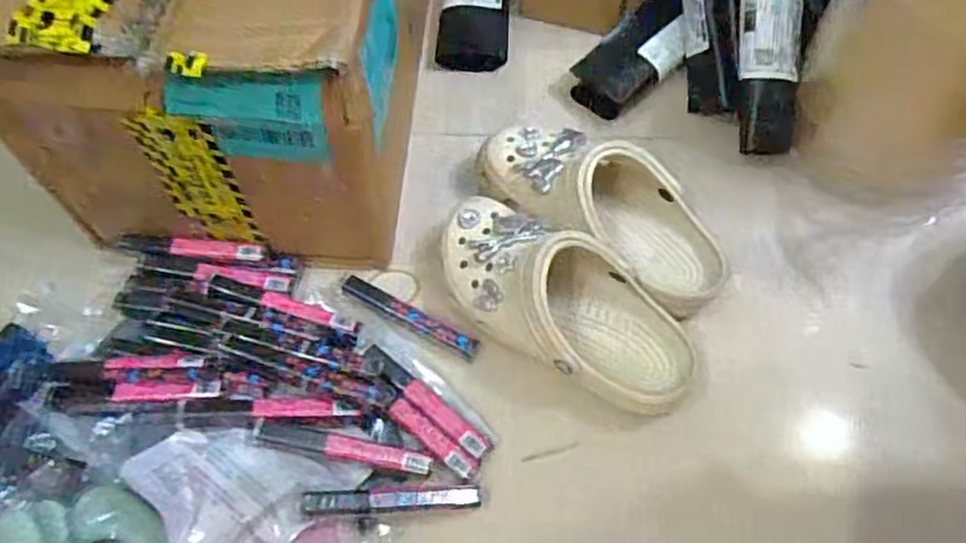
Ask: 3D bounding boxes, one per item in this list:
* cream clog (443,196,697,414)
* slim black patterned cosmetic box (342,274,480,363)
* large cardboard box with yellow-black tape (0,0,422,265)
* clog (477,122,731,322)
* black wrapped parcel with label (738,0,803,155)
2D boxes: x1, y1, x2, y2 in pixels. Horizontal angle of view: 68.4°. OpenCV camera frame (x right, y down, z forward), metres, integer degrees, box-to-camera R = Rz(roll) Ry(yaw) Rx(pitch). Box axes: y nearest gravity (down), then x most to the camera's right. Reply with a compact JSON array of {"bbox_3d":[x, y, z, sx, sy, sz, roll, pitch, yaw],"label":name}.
[{"bbox_3d":[0.062,0.023,0.551,0.222,0.078,0.101,34,65,17],"label":"cream clog"},{"bbox_3d":[-0.060,0.036,0.574,0.121,0.020,0.015,26,63,13],"label":"slim black patterned cosmetic box"},{"bbox_3d":[-0.194,-0.169,0.565,0.257,0.234,0.252,6,61,2],"label":"large cardboard box with yellow-black tape"},{"bbox_3d":[0.103,-0.058,0.595,0.224,0.082,0.102,34,65,16],"label":"clog"},{"bbox_3d":[0.256,-0.210,0.636,0.053,0.039,0.204,-2,98,-3],"label":"black wrapped parcel with label"}]

